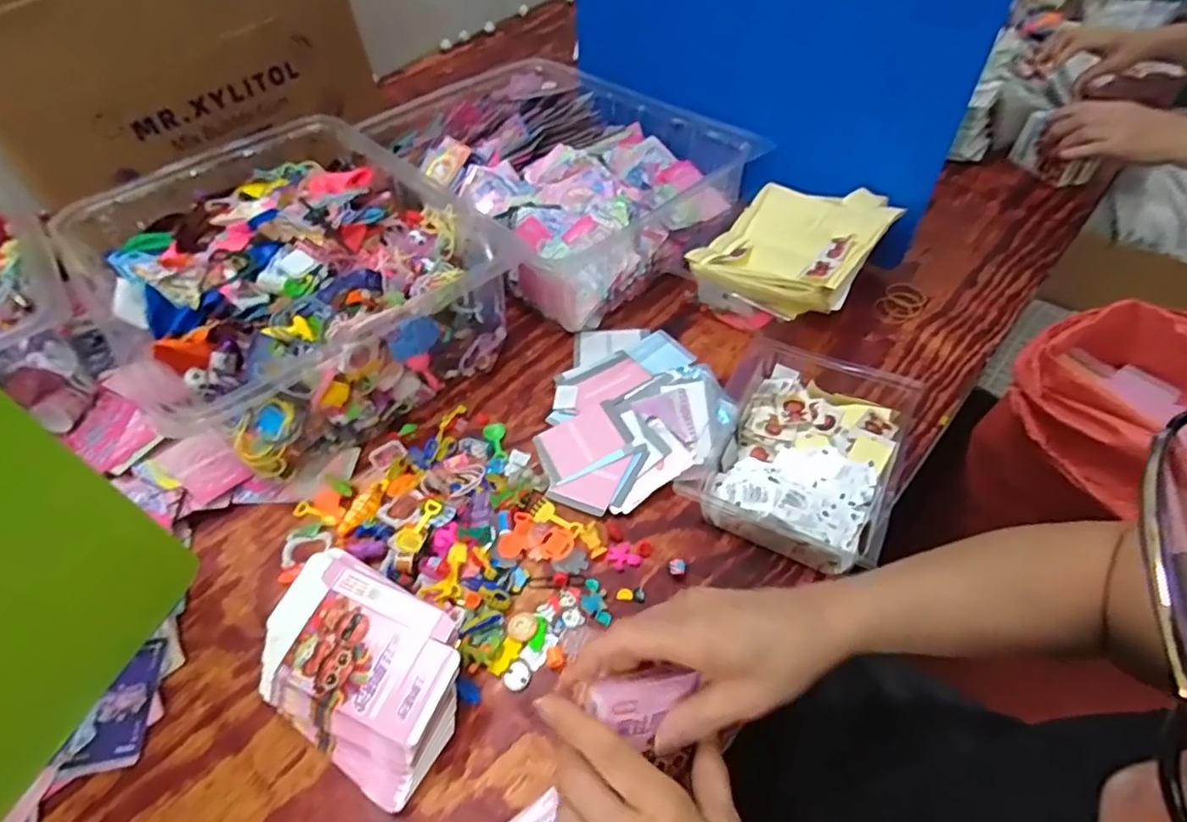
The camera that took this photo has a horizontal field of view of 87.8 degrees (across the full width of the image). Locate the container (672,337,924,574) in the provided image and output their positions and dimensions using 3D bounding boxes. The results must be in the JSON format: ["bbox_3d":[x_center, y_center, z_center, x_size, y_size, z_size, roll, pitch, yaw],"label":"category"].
[{"bbox_3d":[0.192,0.031,0.571,0.170,0.051,0.221,21,55,20],"label":"container"}]

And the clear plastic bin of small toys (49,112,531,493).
[{"bbox_3d":[-0.334,-0.158,0.704,0.322,0.149,0.449,-35,56,-22],"label":"clear plastic bin of small toys"}]

